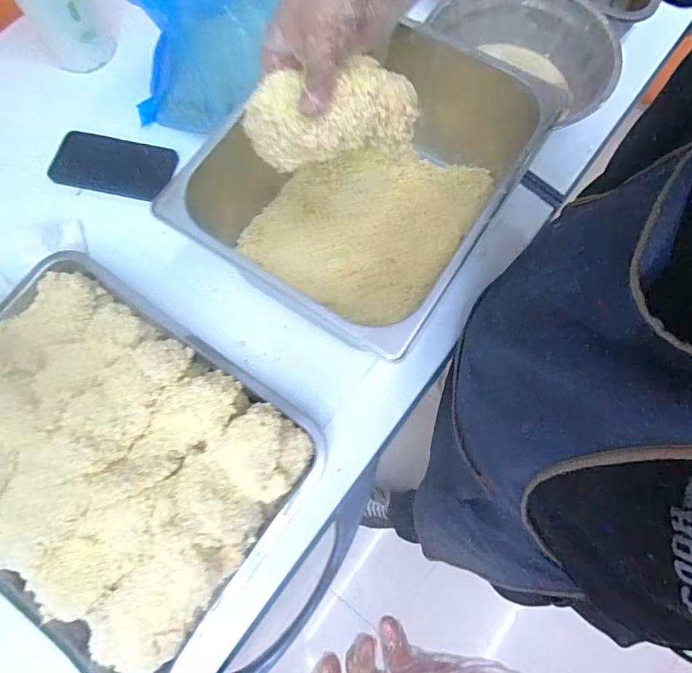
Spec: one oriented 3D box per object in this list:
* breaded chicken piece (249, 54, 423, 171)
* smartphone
[{"bbox_3d":[-0.013,-0.186,0.360,0.135,0.049,0.068,-9,73,4],"label":"breaded chicken piece"},{"bbox_3d":[-0.304,-0.225,0.576,0.155,0.006,0.076,10,73,5],"label":"smartphone"}]

